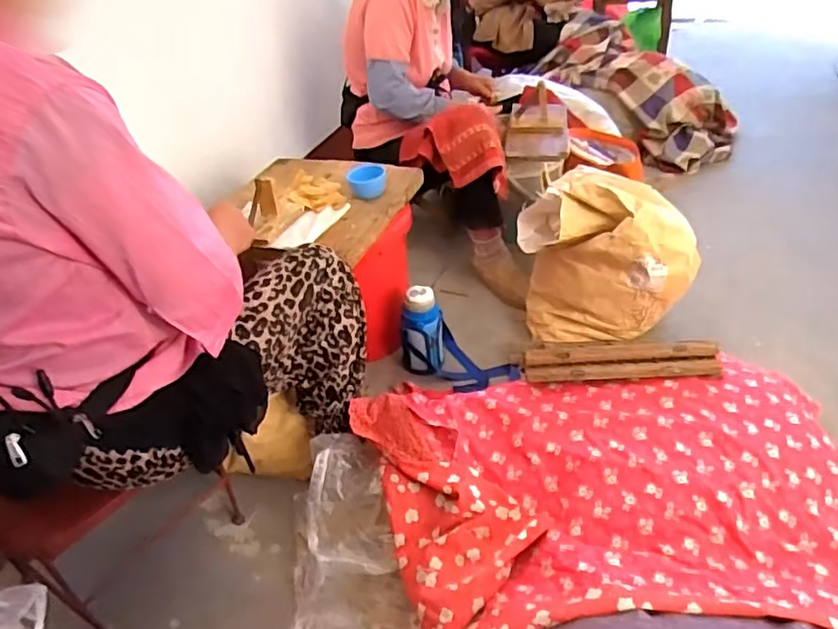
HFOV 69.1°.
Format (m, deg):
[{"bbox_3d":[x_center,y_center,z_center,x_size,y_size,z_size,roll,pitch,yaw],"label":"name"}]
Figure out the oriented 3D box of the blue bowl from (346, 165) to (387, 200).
[{"bbox_3d":[-0.105,-0.270,1.242,0.080,0.045,0.063,-7,39,-4],"label":"blue bowl"}]

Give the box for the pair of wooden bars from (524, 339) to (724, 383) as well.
[{"bbox_3d":[0.342,0.080,1.021,0.318,0.063,0.044,-1,39,3],"label":"pair of wooden bars"}]

